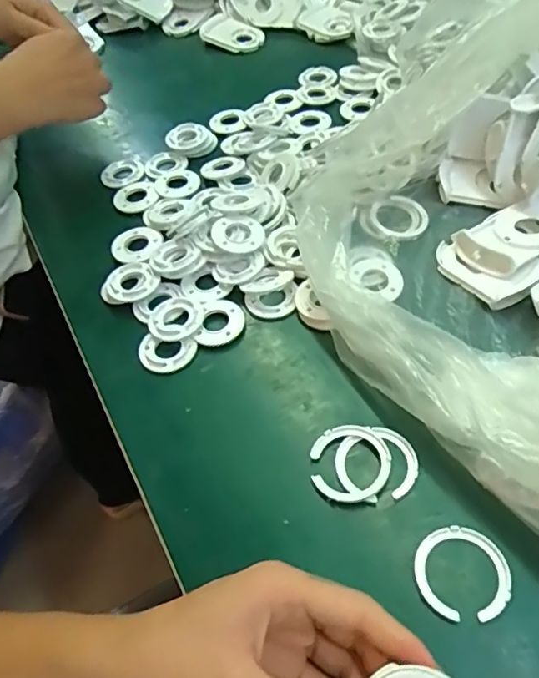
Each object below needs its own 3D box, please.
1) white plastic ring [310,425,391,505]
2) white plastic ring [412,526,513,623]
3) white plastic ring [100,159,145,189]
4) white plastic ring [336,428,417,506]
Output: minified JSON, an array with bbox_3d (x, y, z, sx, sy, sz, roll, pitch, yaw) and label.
[{"bbox_3d":[0.053,0.080,0.360,0.049,0.008,0.052,-3,54,4],"label":"white plastic ring"},{"bbox_3d":[0.109,0.132,0.315,0.050,0.005,0.050,-3,54,4],"label":"white plastic ring"},{"bbox_3d":[-0.154,-0.173,0.580,0.045,0.011,0.045,-3,54,4],"label":"white plastic ring"},{"bbox_3d":[0.069,0.081,0.358,0.050,0.005,0.046,-3,54,4],"label":"white plastic ring"}]

